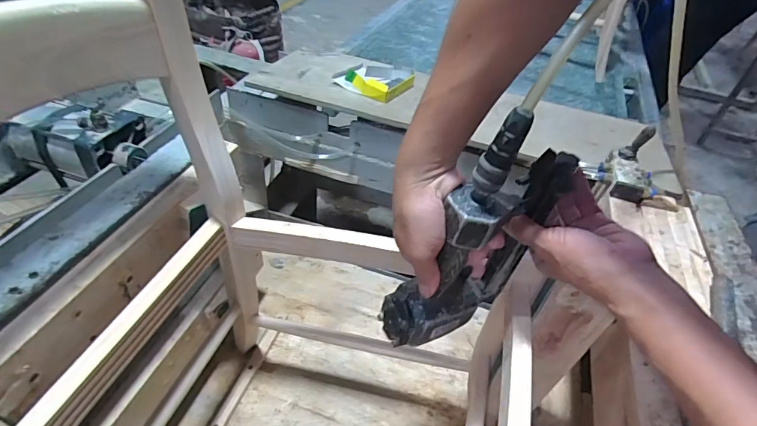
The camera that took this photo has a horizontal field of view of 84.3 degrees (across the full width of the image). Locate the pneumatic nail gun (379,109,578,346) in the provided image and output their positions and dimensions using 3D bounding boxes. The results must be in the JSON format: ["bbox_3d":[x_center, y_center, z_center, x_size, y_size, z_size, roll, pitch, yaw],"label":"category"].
[{"bbox_3d":[0.105,0.024,0.415,0.179,0.266,0.048,-12,47,-20],"label":"pneumatic nail gun"}]

